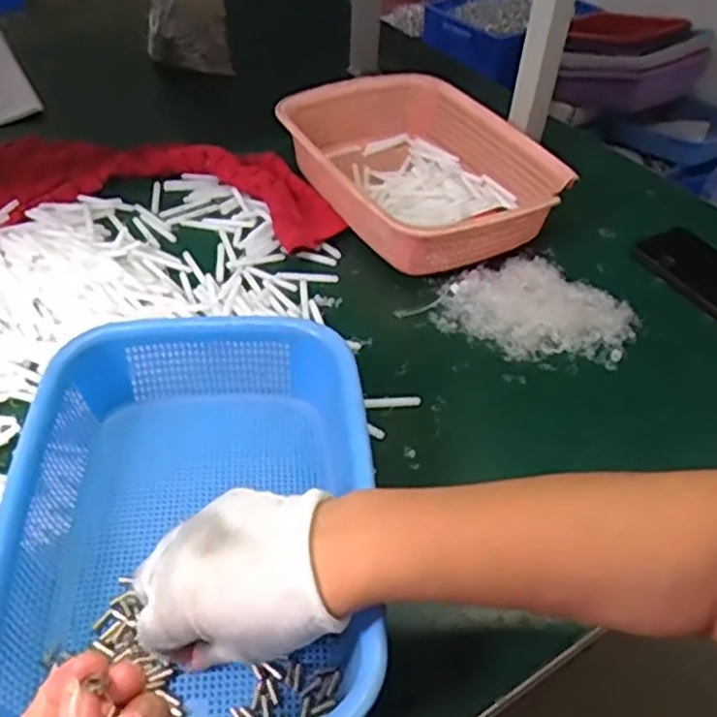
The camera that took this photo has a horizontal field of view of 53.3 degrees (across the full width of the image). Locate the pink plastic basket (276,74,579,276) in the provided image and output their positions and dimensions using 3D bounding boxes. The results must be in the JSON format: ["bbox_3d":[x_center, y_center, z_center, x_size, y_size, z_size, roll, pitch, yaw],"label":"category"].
[{"bbox_3d":[0.057,-0.201,0.757,0.212,0.087,0.290,-21,49,-23],"label":"pink plastic basket"}]

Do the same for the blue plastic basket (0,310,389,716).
[{"bbox_3d":[-0.100,0.099,0.438,0.210,0.084,0.273,0,44,-4],"label":"blue plastic basket"}]

